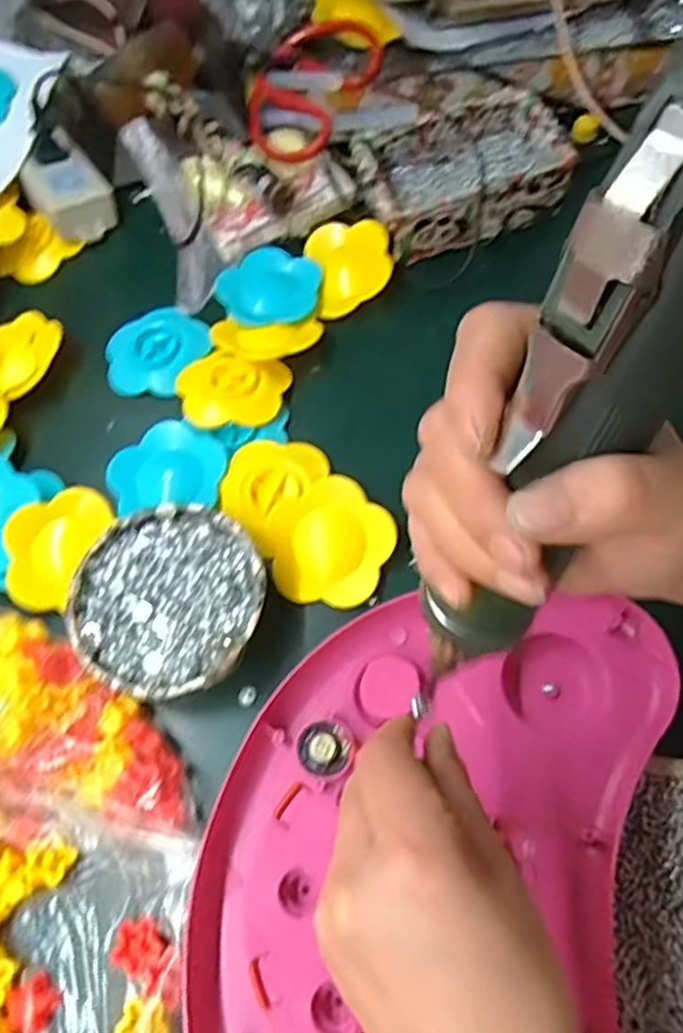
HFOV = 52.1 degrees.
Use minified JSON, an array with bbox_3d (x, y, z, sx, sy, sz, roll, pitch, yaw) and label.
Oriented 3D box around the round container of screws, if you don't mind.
[{"bbox_3d":[-0.103,0.050,0.419,0.111,0.033,0.110,-3,64,5],"label":"round container of screws"}]

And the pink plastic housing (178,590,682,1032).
[{"bbox_3d":[0.037,0.197,0.328,0.217,0.047,0.303,10,67,3],"label":"pink plastic housing"}]

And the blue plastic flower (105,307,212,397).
[{"bbox_3d":[-0.141,-0.125,0.531,0.068,0.014,0.077,30,71,19],"label":"blue plastic flower"}]

